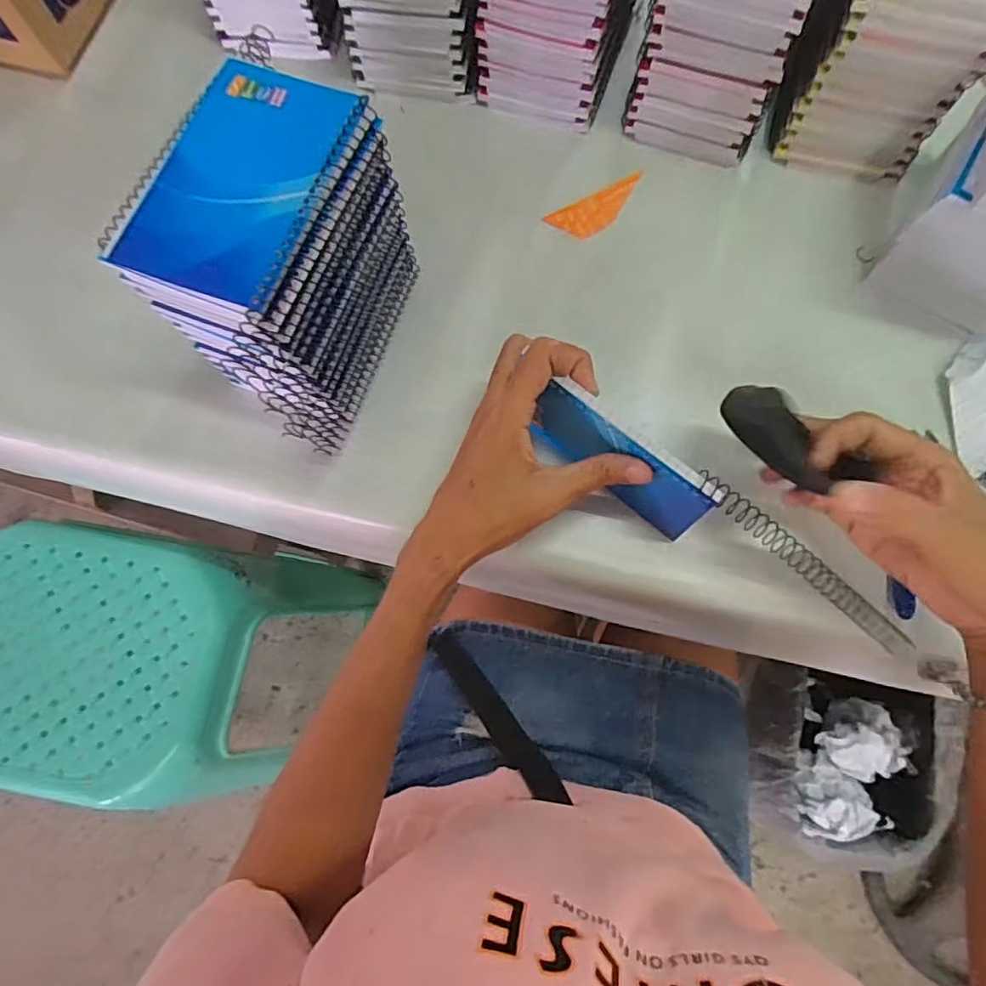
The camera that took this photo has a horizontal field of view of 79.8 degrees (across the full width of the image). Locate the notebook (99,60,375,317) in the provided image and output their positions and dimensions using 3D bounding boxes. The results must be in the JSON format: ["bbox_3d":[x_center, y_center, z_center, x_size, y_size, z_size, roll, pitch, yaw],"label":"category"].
[{"bbox_3d":[-0.123,-0.154,0.288,0.084,0.010,0.127,22,76,7],"label":"notebook"}]

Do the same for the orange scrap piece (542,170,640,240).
[{"bbox_3d":[0.082,-0.217,0.451,0.081,0.004,0.030,-31,76,-7],"label":"orange scrap piece"}]

